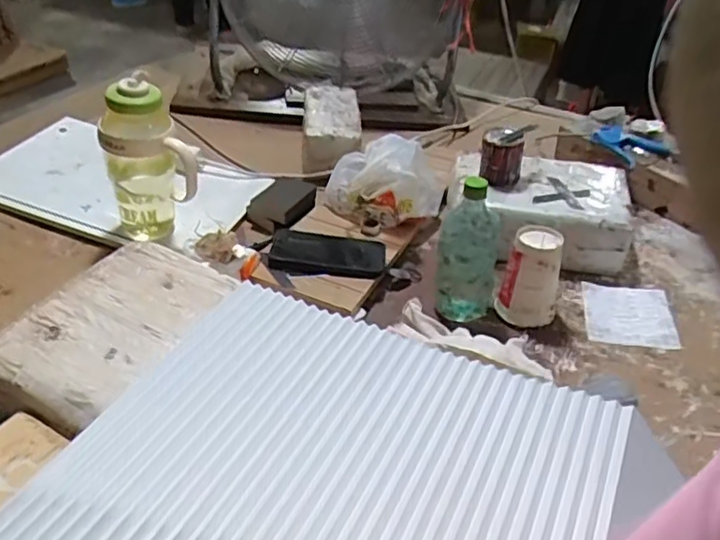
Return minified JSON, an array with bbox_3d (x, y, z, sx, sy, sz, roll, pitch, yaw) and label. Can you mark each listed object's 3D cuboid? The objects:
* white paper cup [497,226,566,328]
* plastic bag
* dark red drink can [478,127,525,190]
[{"bbox_3d":[0.241,0.006,0.881,0.076,0.125,0.072,2,39,-2],"label":"white paper cup"},{"bbox_3d":[0.043,-0.151,1.040,0.196,0.104,0.170,3,39,-1],"label":"plastic bag"},{"bbox_3d":[0.224,-0.176,0.996,0.066,0.077,0.057,7,39,8],"label":"dark red drink can"}]

